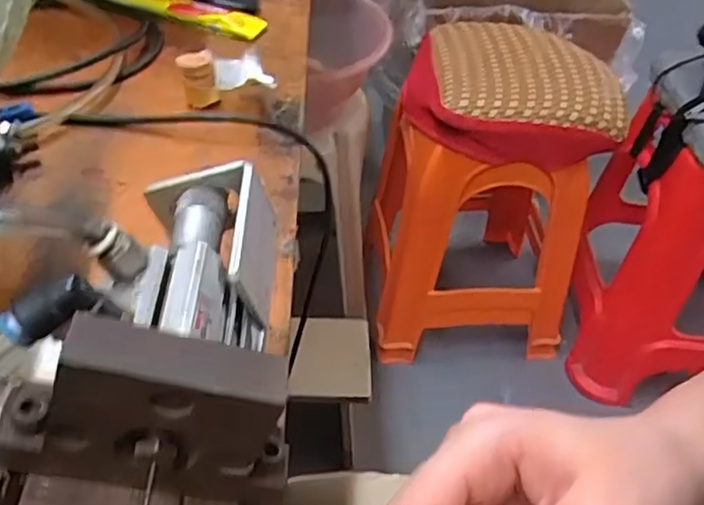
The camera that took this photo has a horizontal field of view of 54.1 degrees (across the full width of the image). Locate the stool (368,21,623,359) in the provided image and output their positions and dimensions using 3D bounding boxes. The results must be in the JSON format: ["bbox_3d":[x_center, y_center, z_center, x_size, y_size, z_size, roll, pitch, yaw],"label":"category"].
[{"bbox_3d":[0.226,-0.111,1.216,0.327,0.484,0.330,1,43,-3],"label":"stool"}]

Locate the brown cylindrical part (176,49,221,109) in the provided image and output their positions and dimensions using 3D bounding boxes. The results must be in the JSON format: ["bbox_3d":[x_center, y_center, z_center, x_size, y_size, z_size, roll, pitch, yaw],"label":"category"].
[{"bbox_3d":[-0.113,-0.127,0.504,0.024,0.032,0.024,-13,46,-18],"label":"brown cylindrical part"}]

